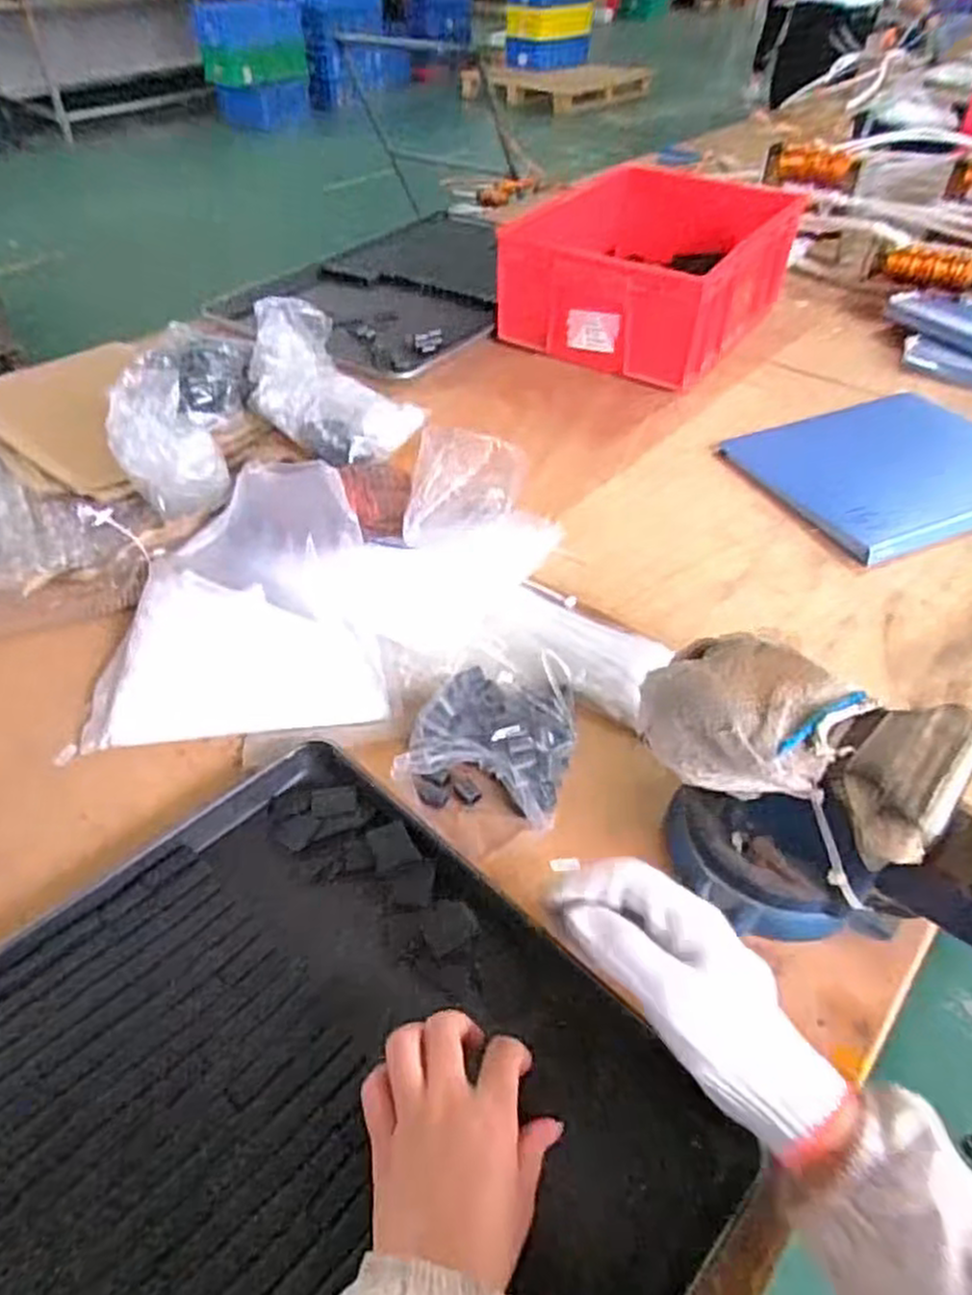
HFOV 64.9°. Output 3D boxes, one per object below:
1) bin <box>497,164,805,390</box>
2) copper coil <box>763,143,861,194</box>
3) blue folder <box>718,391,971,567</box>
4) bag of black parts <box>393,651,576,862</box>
[{"bbox_3d":[0.233,-0.540,1.115,0.303,0.167,0.390,24,50,22],"label":"bin"},{"bbox_3d":[0.568,-0.839,1.339,0.054,0.056,0.161,-30,52,-26],"label":"copper coil"},{"bbox_3d":[0.464,-0.213,0.885,0.334,0.026,0.262,-19,48,-18],"label":"blue folder"},{"bbox_3d":[0.006,0.070,0.586,0.118,0.058,0.143,13,46,12],"label":"bag of black parts"}]

